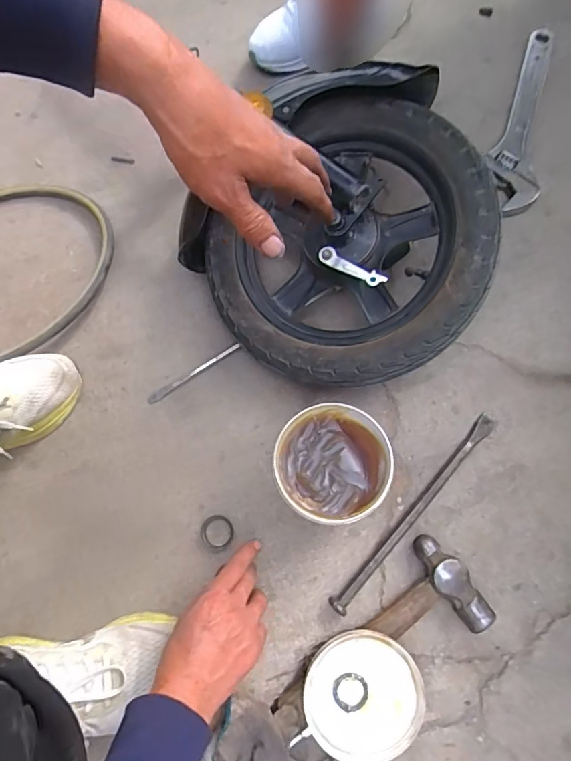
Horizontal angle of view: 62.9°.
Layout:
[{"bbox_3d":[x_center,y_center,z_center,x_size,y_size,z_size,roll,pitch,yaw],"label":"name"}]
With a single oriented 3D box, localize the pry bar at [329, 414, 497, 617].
[{"bbox_3d":[0.160,0.154,0.563,0.019,0.020,0.302,41,78,14],"label":"pry bar"}]

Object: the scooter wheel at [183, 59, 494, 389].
[{"bbox_3d":[0.054,-0.181,0.574,0.375,0.130,0.375,-1,86,14],"label":"scooter wheel"}]

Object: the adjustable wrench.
[{"bbox_3d":[0.373,-0.413,0.739,0.077,0.023,0.374,15,73,7],"label":"adjustable wrench"}]

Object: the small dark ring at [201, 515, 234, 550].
[{"bbox_3d":[-0.083,0.184,0.566,0.039,0.004,0.039,-1,72,2],"label":"small dark ring"}]

